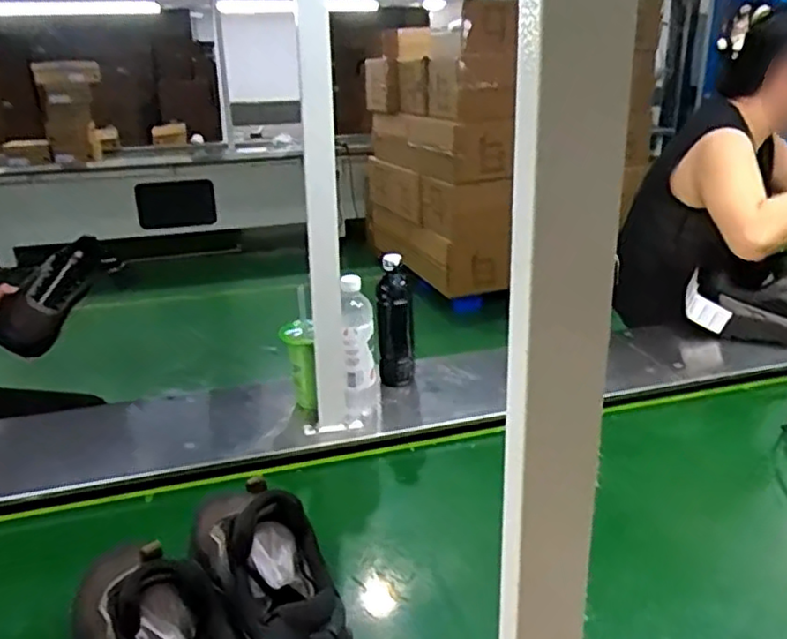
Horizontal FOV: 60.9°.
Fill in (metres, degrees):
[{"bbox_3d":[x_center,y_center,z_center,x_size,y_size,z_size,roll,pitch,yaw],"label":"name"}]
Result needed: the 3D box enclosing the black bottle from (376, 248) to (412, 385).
[{"bbox_3d":[0.005,0.001,1.127,0.056,0.218,0.056,1,21,6],"label":"black bottle"}]

